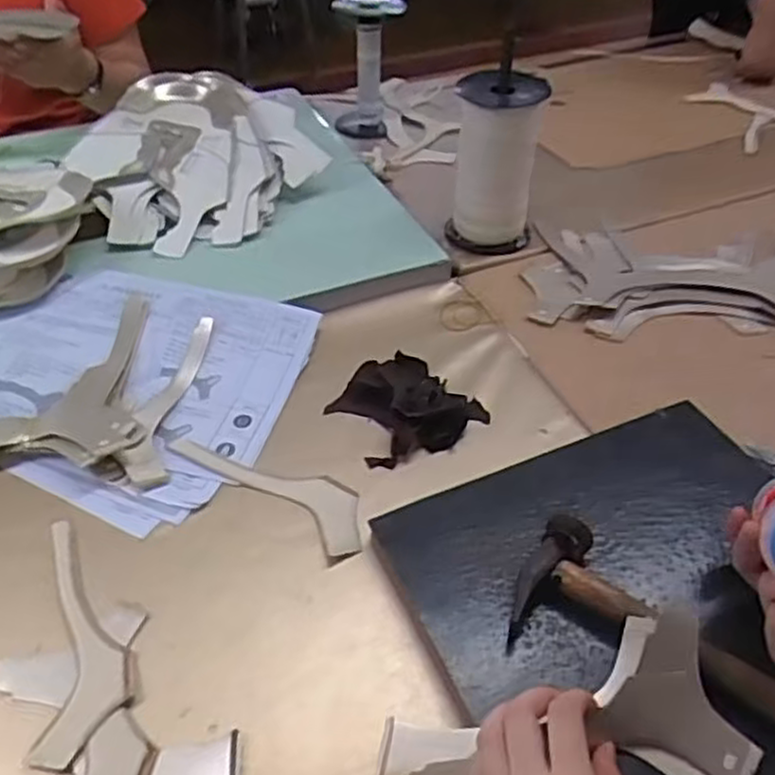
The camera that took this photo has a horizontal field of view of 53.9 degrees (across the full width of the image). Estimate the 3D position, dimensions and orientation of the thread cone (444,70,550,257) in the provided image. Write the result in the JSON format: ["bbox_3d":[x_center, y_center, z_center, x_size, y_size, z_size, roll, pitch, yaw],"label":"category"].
[{"bbox_3d":[0.115,-0.239,0.851,0.086,0.211,0.081,-1,43,-1],"label":"thread cone"}]

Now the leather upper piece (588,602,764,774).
[{"bbox_3d":[0.170,0.175,0.429,0.081,0.010,0.084,22,82,14],"label":"leather upper piece"}]

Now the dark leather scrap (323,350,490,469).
[{"bbox_3d":[0.014,0.012,0.658,0.108,0.029,0.109,-30,51,-28],"label":"dark leather scrap"}]

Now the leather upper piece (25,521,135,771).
[{"bbox_3d":[-0.203,0.161,0.518,0.060,0.005,0.180,-9,44,-9],"label":"leather upper piece"}]

